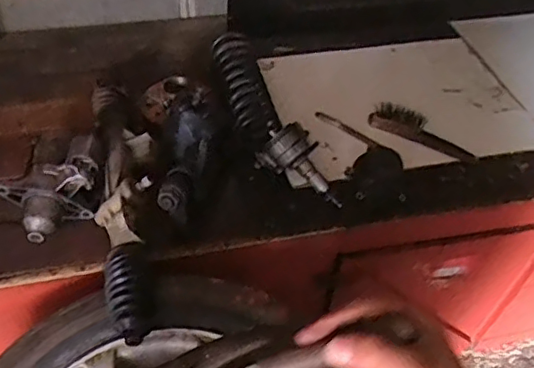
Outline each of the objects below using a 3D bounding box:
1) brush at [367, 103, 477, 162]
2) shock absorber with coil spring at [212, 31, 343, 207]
[{"bbox_3d":[0.293,-0.101,1.052,0.205,0.076,0.038,24,49,16],"label":"brush"},{"bbox_3d":[-0.009,-0.133,1.009,0.107,0.083,0.415,-17,51,-21],"label":"shock absorber with coil spring"}]

